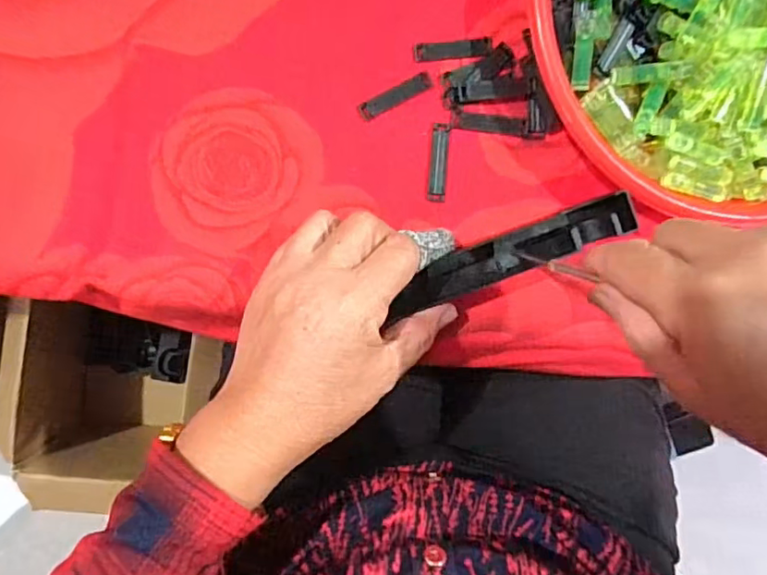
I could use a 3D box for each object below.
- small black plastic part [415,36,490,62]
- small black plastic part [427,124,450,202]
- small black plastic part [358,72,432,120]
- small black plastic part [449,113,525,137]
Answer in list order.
[{"bbox_3d":[0.041,-0.140,0.334,0.046,0.004,0.011,-7,93,-4],"label":"small black plastic part"},{"bbox_3d":[0.033,-0.074,0.336,0.010,0.004,0.045,4,92,-4],"label":"small black plastic part"},{"bbox_3d":[0.007,-0.112,0.333,0.046,0.004,0.010,-28,94,-2],"label":"small black plastic part"},{"bbox_3d":[0.062,-0.097,0.337,0.044,0.004,0.010,4,92,-4],"label":"small black plastic part"}]

